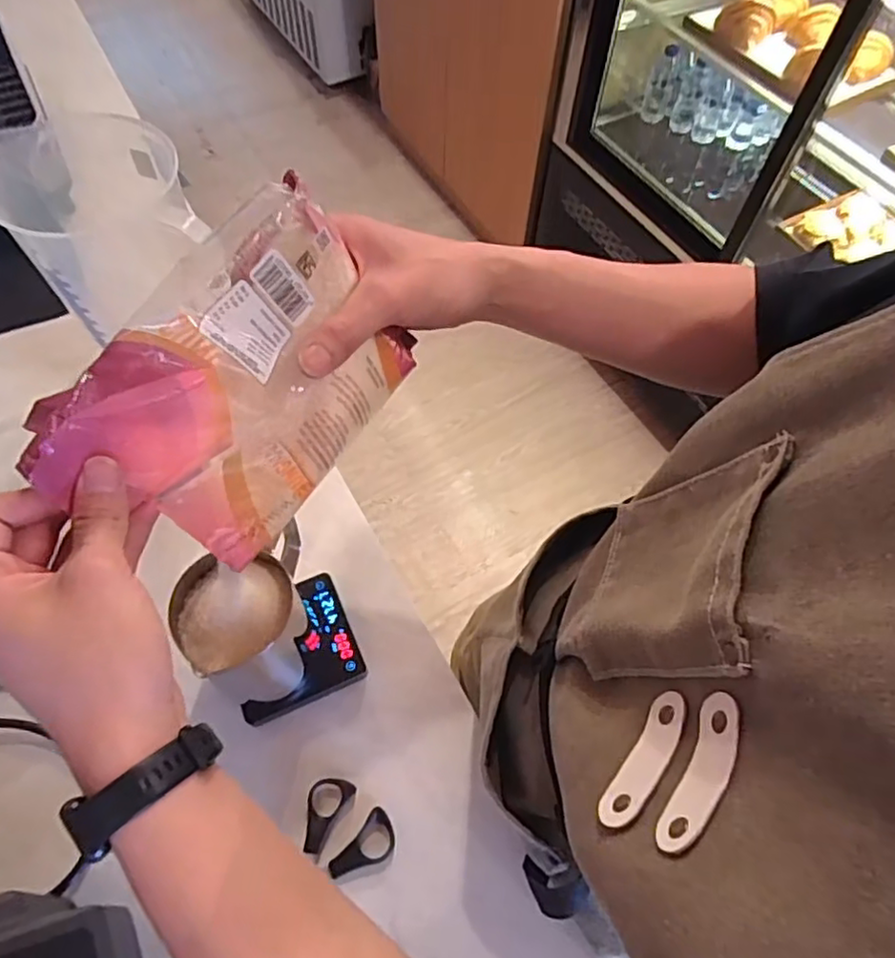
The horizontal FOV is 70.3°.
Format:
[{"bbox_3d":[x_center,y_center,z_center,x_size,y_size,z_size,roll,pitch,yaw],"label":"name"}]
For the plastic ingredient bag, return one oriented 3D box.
[{"bbox_3d":[-0.111,-0.048,0.364,0.201,0.143,0.065,-49,45,-13],"label":"plastic ingredient bag"}]

